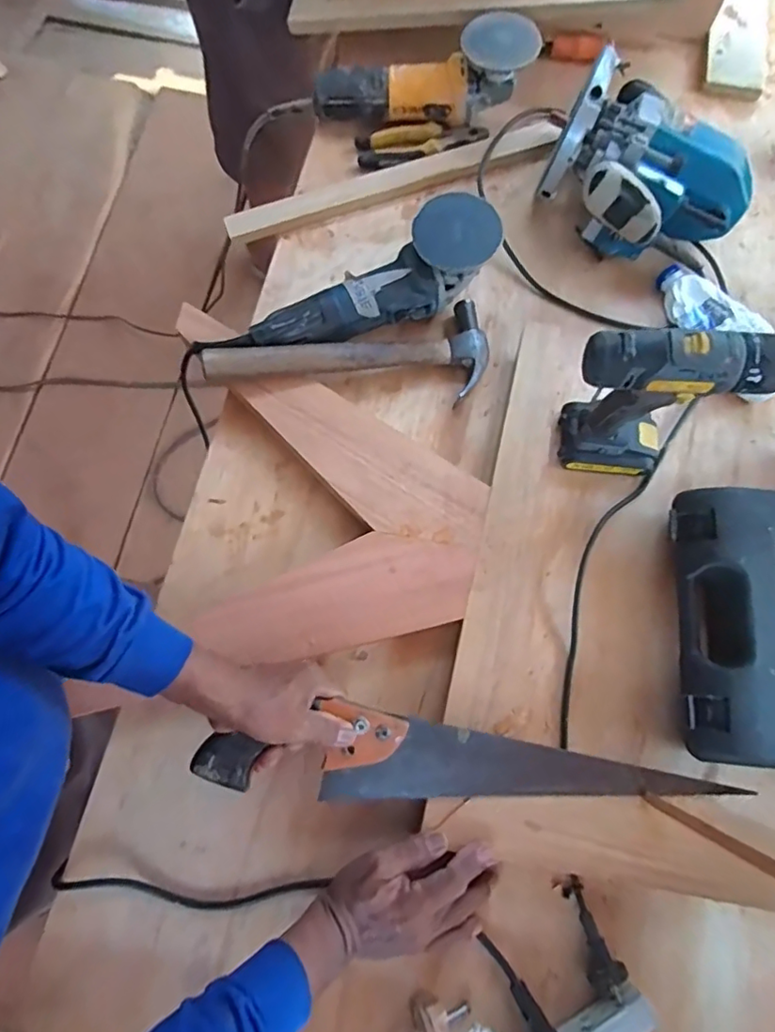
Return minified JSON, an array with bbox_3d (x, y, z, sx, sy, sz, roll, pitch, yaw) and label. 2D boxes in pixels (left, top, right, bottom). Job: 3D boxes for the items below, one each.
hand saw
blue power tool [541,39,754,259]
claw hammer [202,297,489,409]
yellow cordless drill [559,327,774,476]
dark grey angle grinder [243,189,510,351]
[{"bbox_3d":[0.070,0.225,0.513,0.473,0.026,0.081,4,75,-2],"label":"hand saw"},{"bbox_3d":[0.303,-0.395,0.669,0.230,0.140,0.179,32,77,7],"label":"blue power tool"},{"bbox_3d":[-0.042,-0.187,0.649,0.318,0.064,0.117,-7,76,-3],"label":"claw hammer"},{"bbox_3d":[0.287,-0.111,0.553,0.224,0.210,0.072,-7,76,-3],"label":"yellow cordless drill"},{"bbox_3d":[-0.013,-0.261,0.649,0.295,0.081,0.081,-26,77,6],"label":"dark grey angle grinder"}]

